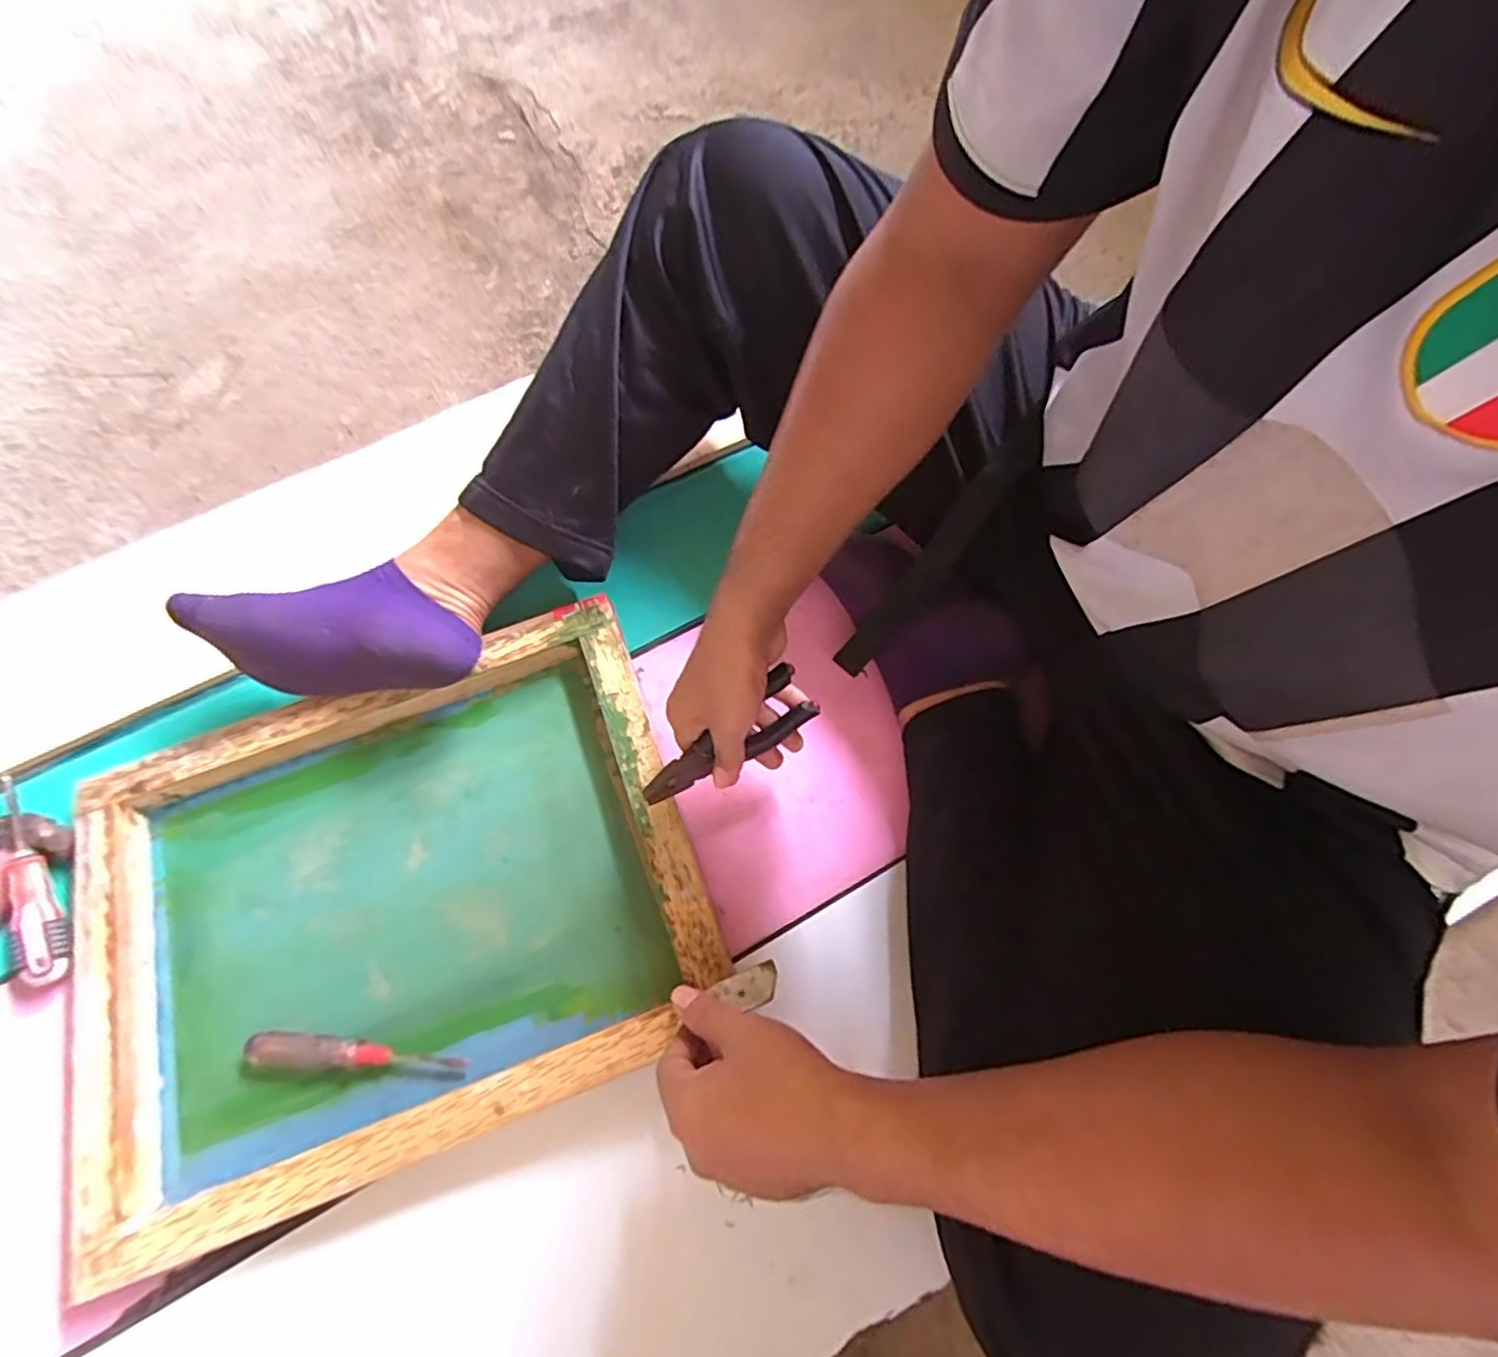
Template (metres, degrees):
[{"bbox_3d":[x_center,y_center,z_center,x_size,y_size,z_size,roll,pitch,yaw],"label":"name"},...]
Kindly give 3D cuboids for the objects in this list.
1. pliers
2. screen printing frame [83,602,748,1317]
[{"bbox_3d":[-0.019,0.048,0.519,0.147,0.040,0.035,-35,71,6],"label":"pliers"},{"bbox_3d":[-0.278,0.170,0.543,0.451,0.043,0.356,-20,69,-6],"label":"screen printing frame"}]

